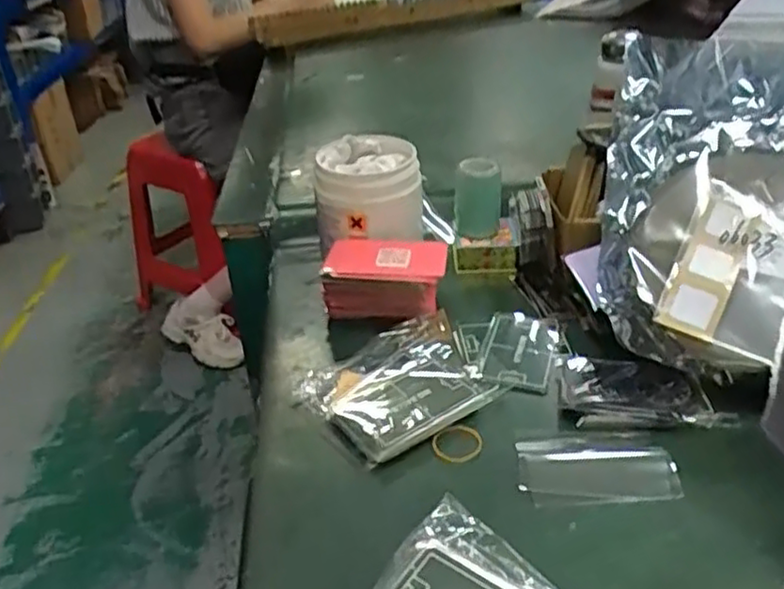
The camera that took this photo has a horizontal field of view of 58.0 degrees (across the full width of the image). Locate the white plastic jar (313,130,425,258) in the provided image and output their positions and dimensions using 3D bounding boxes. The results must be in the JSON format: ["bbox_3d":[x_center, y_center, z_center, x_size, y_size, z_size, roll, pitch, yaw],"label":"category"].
[{"bbox_3d":[-0.019,-0.081,0.641,0.090,0.104,0.089,-3,32,2],"label":"white plastic jar"}]

